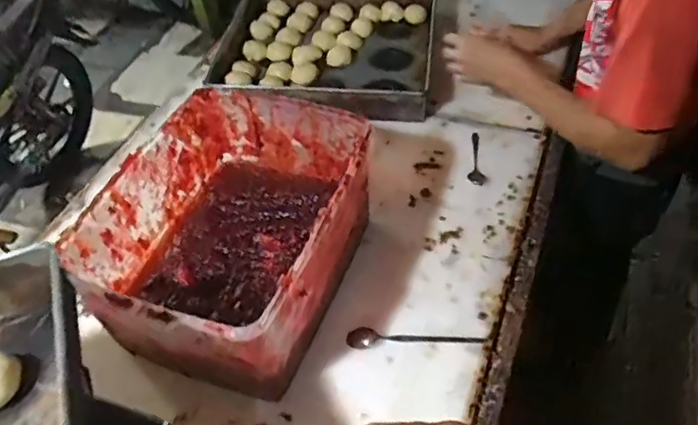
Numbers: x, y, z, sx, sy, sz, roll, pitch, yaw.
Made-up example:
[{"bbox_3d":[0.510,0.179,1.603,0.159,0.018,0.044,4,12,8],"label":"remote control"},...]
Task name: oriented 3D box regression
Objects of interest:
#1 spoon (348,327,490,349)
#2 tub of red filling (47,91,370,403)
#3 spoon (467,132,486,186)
[{"bbox_3d":[0.085,0.160,0.770,0.175,0.015,0.029,-2,47,5],"label":"spoon"},{"bbox_3d":[-0.148,0.024,0.794,0.296,0.166,0.375,14,50,19],"label":"tub of red filling"},{"bbox_3d":[0.210,-0.090,0.980,0.028,0.010,0.113,3,48,10],"label":"spoon"}]

